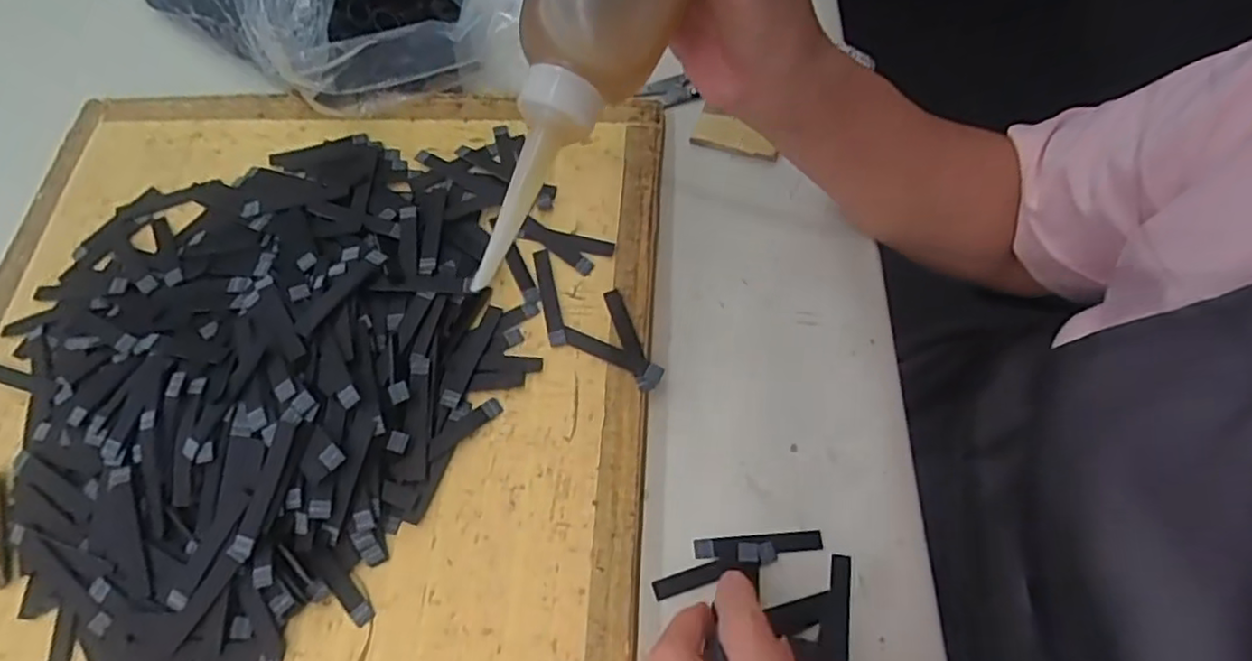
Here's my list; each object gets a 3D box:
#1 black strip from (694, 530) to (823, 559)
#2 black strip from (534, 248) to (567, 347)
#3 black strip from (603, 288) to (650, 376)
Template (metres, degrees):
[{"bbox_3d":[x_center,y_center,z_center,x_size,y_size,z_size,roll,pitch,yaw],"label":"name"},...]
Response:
[{"bbox_3d":[0.064,0.103,0.319,0.061,0.004,0.010,-3,66,-1],"label":"black strip"},{"bbox_3d":[-0.042,-0.019,0.365,0.008,0.004,0.060,-12,66,-5],"label":"black strip"},{"bbox_3d":[0.000,0.000,0.354,0.009,0.005,0.052,-19,67,-8],"label":"black strip"}]

